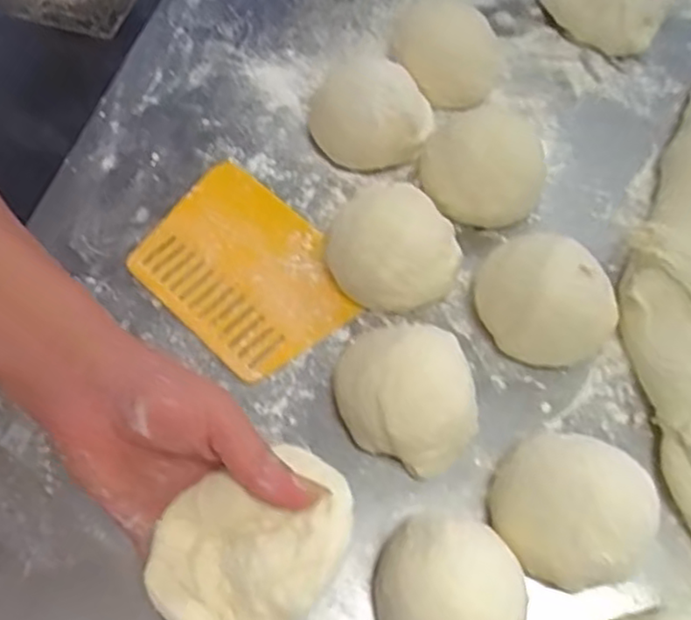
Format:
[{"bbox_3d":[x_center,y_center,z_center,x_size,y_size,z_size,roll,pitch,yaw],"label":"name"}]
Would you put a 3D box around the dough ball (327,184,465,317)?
[{"bbox_3d":[0.035,-0.040,0.461,0.076,0.049,0.076,-1,64,1],"label":"dough ball"}]

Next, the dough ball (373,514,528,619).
[{"bbox_3d":[0.054,0.152,0.363,0.073,0.066,0.074,-1,64,1],"label":"dough ball"}]

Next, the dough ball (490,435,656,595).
[{"bbox_3d":[0.127,0.111,0.385,0.083,0.061,0.080,-1,64,1],"label":"dough ball"}]

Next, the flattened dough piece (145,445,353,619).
[{"bbox_3d":[-0.047,0.115,0.334,0.081,0.024,0.104,39,70,21],"label":"flattened dough piece"}]

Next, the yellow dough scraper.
[{"bbox_3d":[-0.073,-0.029,0.492,0.157,0.006,0.116,40,72,19],"label":"yellow dough scraper"}]

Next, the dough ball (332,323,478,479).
[{"bbox_3d":[0.036,0.050,0.416,0.092,0.061,0.078,37,69,20],"label":"dough ball"}]

